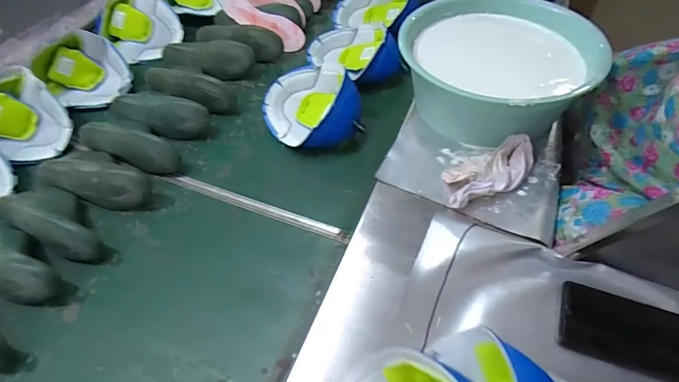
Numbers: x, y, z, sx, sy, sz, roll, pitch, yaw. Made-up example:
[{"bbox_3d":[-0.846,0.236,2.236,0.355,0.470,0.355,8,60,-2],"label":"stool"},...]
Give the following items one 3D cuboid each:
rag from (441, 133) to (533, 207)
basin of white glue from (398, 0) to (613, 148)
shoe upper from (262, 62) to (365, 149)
[{"bbox_3d":[0.218,-0.029,0.604,0.157,0.039,0.084,-21,51,-12],"label":"rag"},{"bbox_3d":[0.263,-0.213,0.685,0.293,0.122,0.281,-2,58,4],"label":"basin of white glue"},{"bbox_3d":[-0.052,-0.152,0.710,0.156,0.079,0.185,-21,52,-12],"label":"shoe upper"}]

